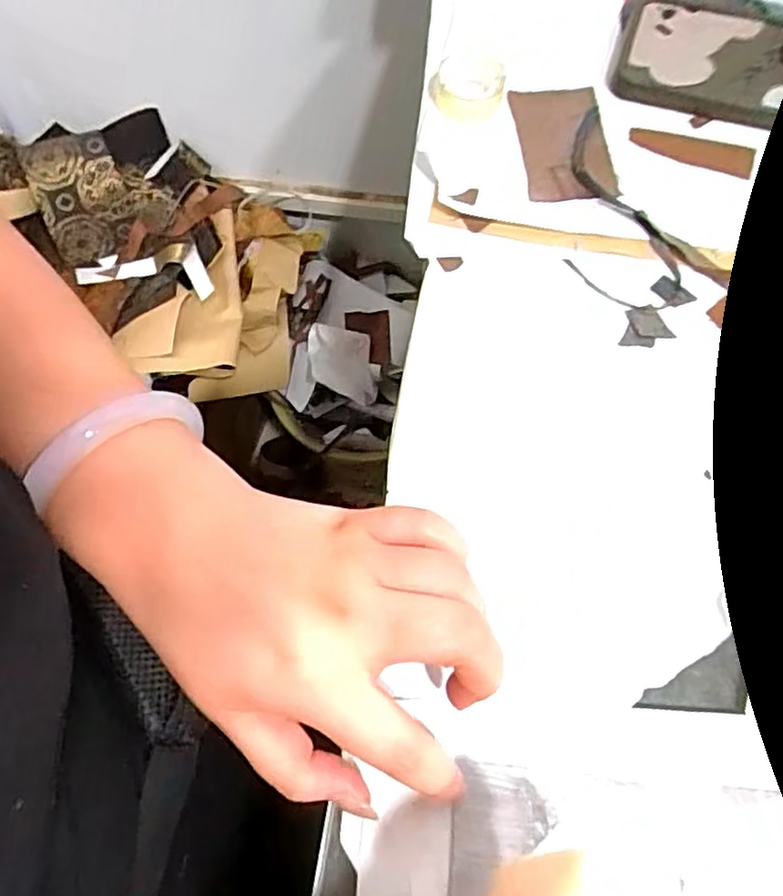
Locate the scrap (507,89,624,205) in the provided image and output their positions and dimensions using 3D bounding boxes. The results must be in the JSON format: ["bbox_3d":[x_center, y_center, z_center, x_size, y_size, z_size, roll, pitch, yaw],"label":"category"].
[{"bbox_3d":[0.100,-0.178,0.382,0.049,0.008,0.085,-6,64,3],"label":"scrap"}]

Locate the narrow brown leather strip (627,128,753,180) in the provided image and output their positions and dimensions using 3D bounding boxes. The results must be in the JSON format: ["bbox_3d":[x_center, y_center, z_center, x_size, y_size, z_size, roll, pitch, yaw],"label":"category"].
[{"bbox_3d":[0.173,-0.173,0.381,0.069,0.005,0.029,22,60,9],"label":"narrow brown leather strip"}]

